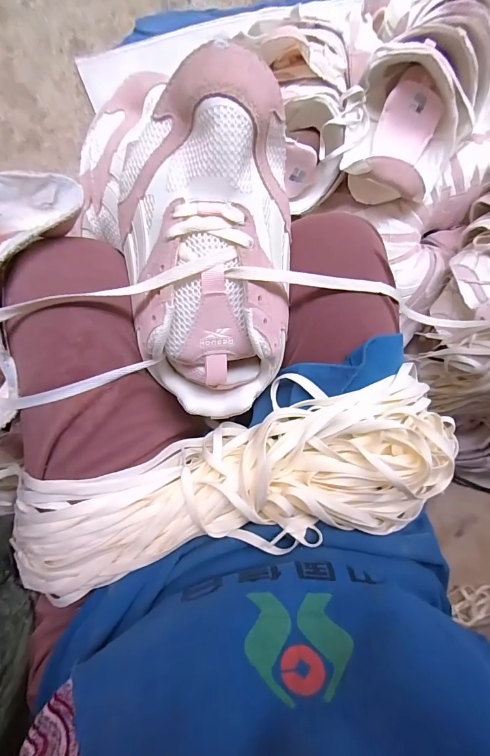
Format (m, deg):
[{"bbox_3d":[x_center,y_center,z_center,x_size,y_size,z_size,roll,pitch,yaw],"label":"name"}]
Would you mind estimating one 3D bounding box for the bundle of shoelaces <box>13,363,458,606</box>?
[{"bbox_3d":[-0.004,0.088,0.303,0.350,0.066,0.121,-13,90,-4],"label":"bundle of shoelaces"}]

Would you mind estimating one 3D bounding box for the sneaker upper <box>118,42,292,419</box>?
[{"bbox_3d":[-0.028,-0.088,0.277,0.126,0.093,0.242,-5,109,-2],"label":"sneaker upper"}]

